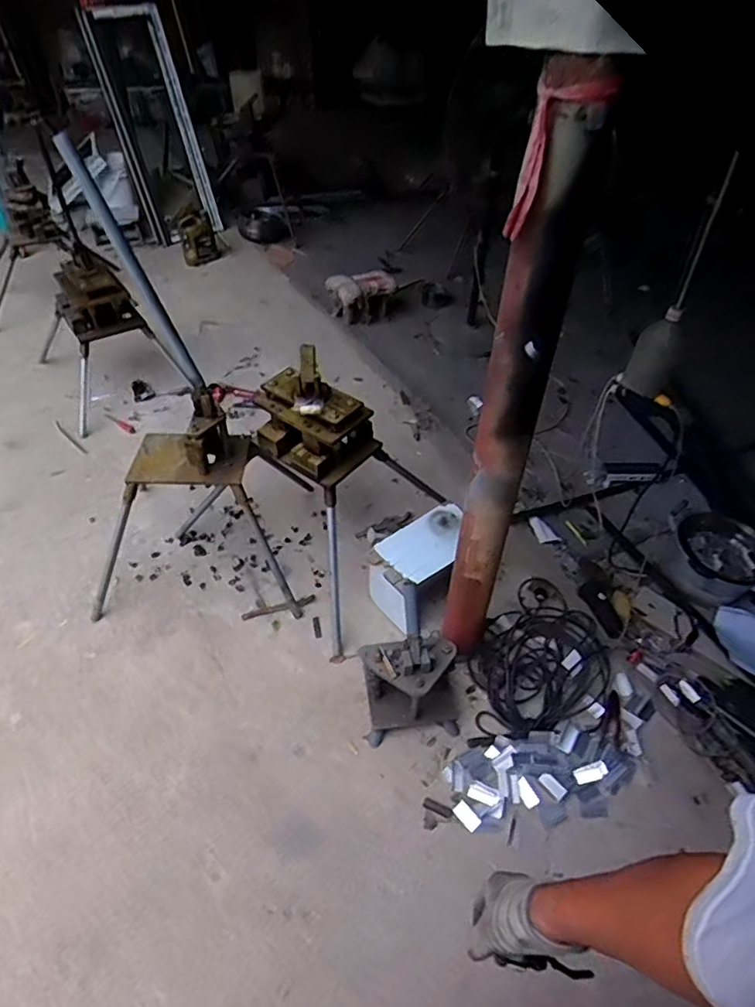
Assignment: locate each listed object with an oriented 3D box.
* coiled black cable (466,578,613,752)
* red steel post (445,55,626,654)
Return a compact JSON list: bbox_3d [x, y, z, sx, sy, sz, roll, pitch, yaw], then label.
[{"bbox_3d":[0.429,0.442,1.623,0.506,0.085,0.341,-36,57,-29],"label":"coiled black cable"},{"bbox_3d":[0.242,-0.079,1.191,0.117,1.270,0.121,11,46,8],"label":"red steel post"}]

